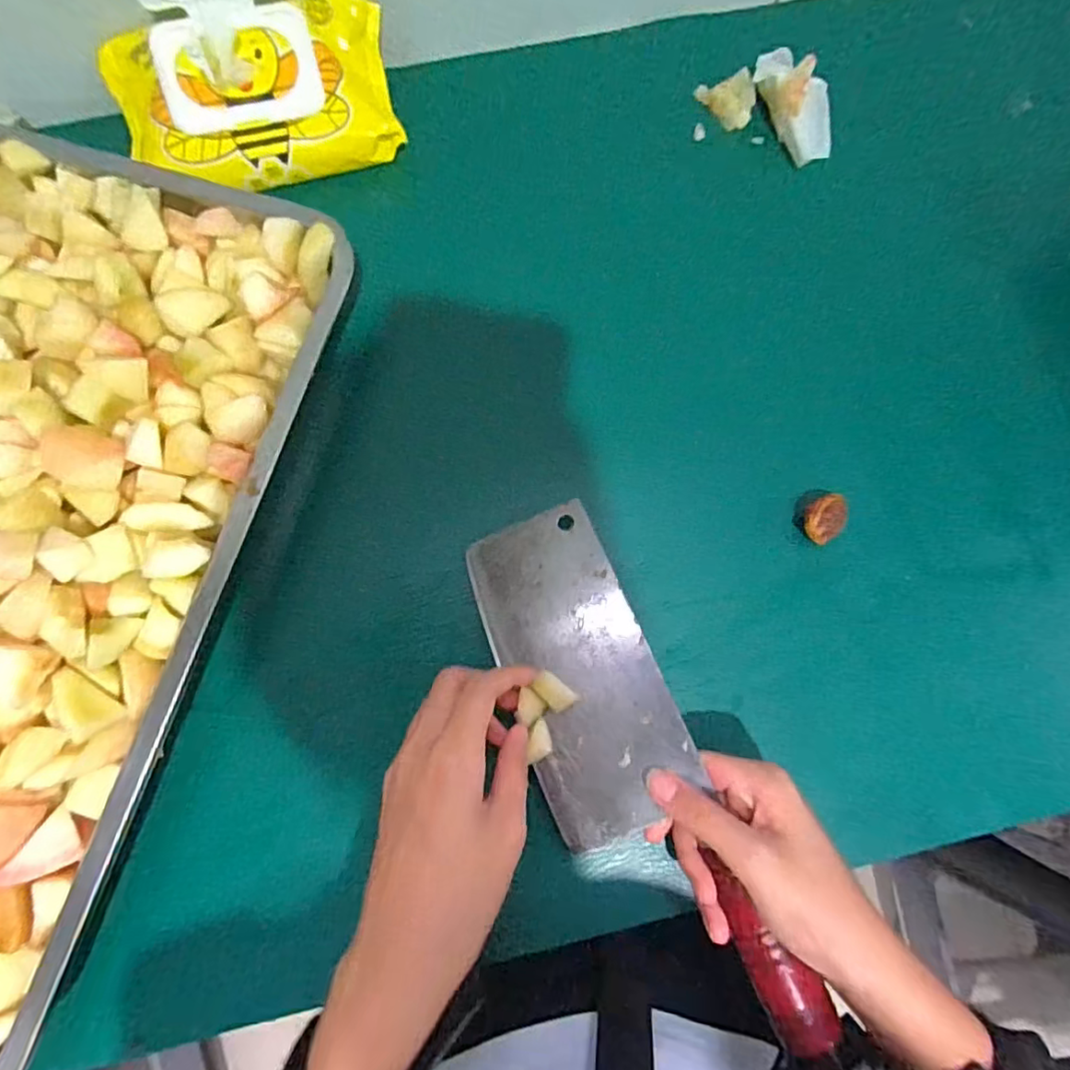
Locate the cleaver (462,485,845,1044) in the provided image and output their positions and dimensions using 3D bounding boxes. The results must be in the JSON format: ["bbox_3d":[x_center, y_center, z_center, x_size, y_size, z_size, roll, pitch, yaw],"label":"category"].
[{"bbox_3d":[0.046,0.114,0.310,0.084,0.018,0.279,-26,70,-7],"label":"cleaver"}]

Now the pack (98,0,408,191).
[{"bbox_3d":[-0.186,-0.295,0.357,0.177,0.109,0.088,-13,78,-5],"label":"pack"}]

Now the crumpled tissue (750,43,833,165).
[{"bbox_3d":[0.184,-0.300,0.404,0.028,0.030,0.078,-33,99,-8],"label":"crumpled tissue"}]

